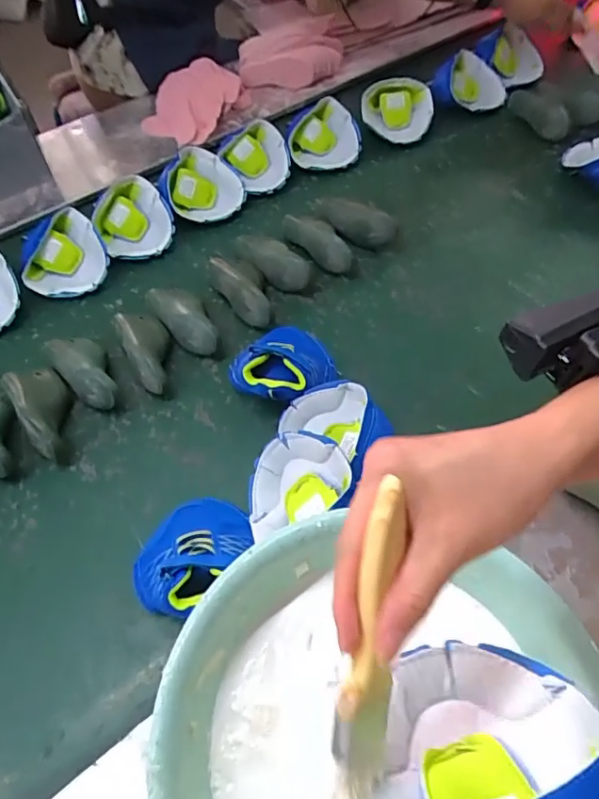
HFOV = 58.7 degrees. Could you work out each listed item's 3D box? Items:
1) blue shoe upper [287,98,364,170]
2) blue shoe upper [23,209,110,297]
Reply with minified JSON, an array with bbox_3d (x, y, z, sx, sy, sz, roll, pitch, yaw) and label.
[{"bbox_3d":[0.045,-0.478,0.965,0.130,0.067,0.121,-2,56,4],"label":"blue shoe upper"},{"bbox_3d":[-0.365,-0.219,0.815,0.119,0.065,0.124,-2,56,3],"label":"blue shoe upper"}]

